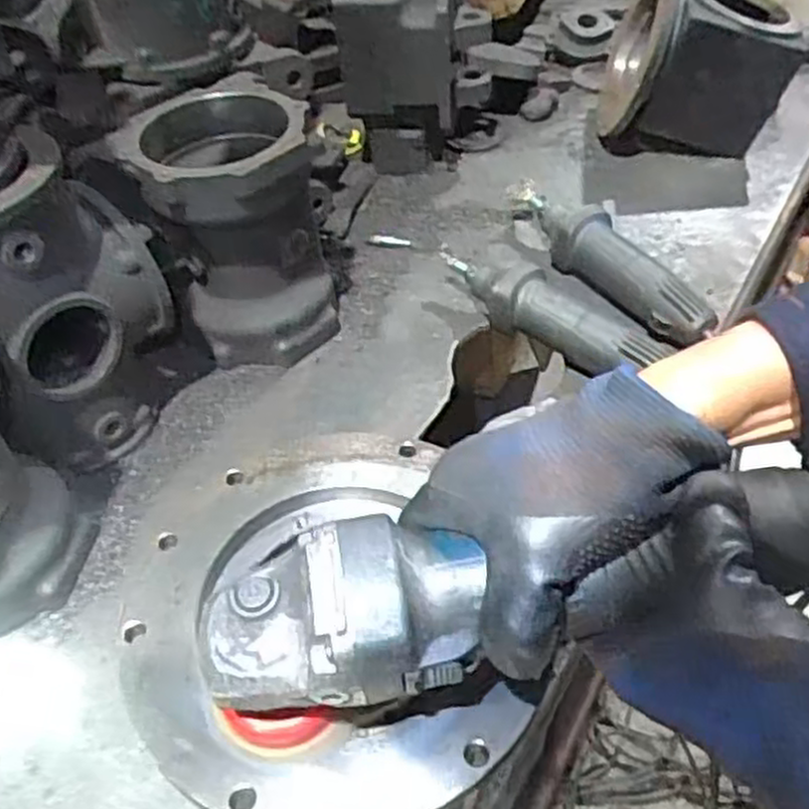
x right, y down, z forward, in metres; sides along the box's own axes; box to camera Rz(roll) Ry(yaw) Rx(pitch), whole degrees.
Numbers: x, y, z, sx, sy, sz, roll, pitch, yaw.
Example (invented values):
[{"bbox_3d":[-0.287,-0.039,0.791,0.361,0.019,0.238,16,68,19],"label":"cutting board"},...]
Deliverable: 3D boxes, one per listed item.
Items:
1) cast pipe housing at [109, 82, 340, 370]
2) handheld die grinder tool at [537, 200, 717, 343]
[{"bbox_3d":[-0.166,-0.174,0.785,0.154,0.213,0.168,-23,49,-17],"label":"cast pipe housing"},{"bbox_3d":[0.219,-0.147,0.830,0.060,0.055,0.244,-23,49,-16],"label":"handheld die grinder tool"}]

